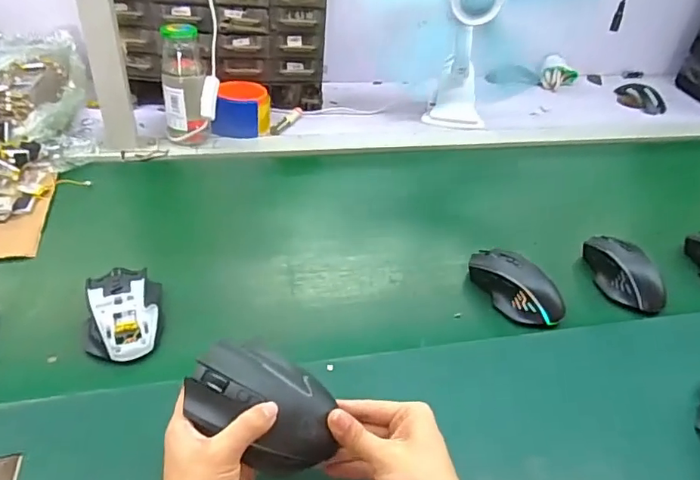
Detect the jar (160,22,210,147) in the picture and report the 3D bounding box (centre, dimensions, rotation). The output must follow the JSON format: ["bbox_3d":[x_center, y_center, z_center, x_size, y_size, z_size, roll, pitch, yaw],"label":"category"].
[{"bbox_3d":[-0.242,-0.221,0.762,0.062,0.163,0.058,-9,42,-16],"label":"jar"}]

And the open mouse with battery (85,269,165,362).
[{"bbox_3d":[-0.224,0.069,0.519,0.071,0.035,0.103,-6,41,-15],"label":"open mouse with battery"}]

